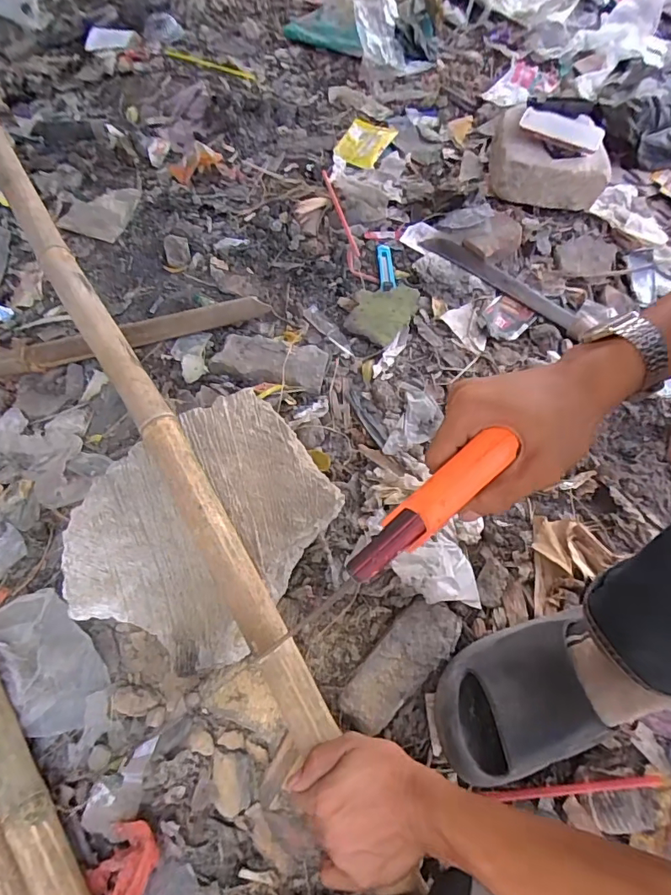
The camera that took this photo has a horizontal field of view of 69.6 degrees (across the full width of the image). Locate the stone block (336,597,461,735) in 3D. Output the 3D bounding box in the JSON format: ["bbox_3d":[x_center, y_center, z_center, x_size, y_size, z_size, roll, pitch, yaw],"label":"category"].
[{"bbox_3d":[0.072,0.230,0.514,0.059,0.034,0.148,37,71,17],"label":"stone block"}]

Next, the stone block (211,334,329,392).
[{"bbox_3d":[-0.091,-0.130,0.706,0.154,0.021,0.070,14,66,8],"label":"stone block"}]

